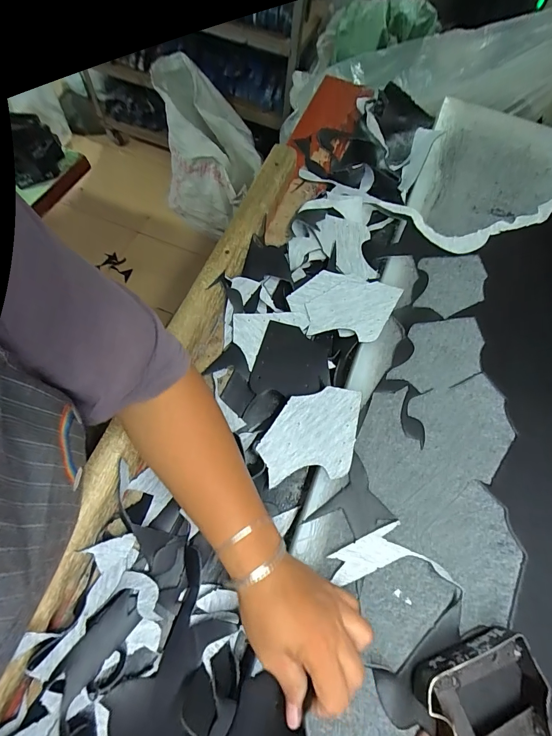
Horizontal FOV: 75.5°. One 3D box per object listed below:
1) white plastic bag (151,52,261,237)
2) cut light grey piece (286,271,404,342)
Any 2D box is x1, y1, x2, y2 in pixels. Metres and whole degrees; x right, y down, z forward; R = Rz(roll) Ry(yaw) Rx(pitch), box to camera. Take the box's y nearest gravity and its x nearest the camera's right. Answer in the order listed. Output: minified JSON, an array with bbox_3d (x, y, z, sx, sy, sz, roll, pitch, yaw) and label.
[{"bbox_3d":[-0.276,-0.827,1.446,0.376,0.521,0.324,43,69,13],"label":"white plastic bag"},{"bbox_3d":[0.093,-0.089,0.499,0.141,0.010,0.104,12,69,6],"label":"cut light grey piece"}]

